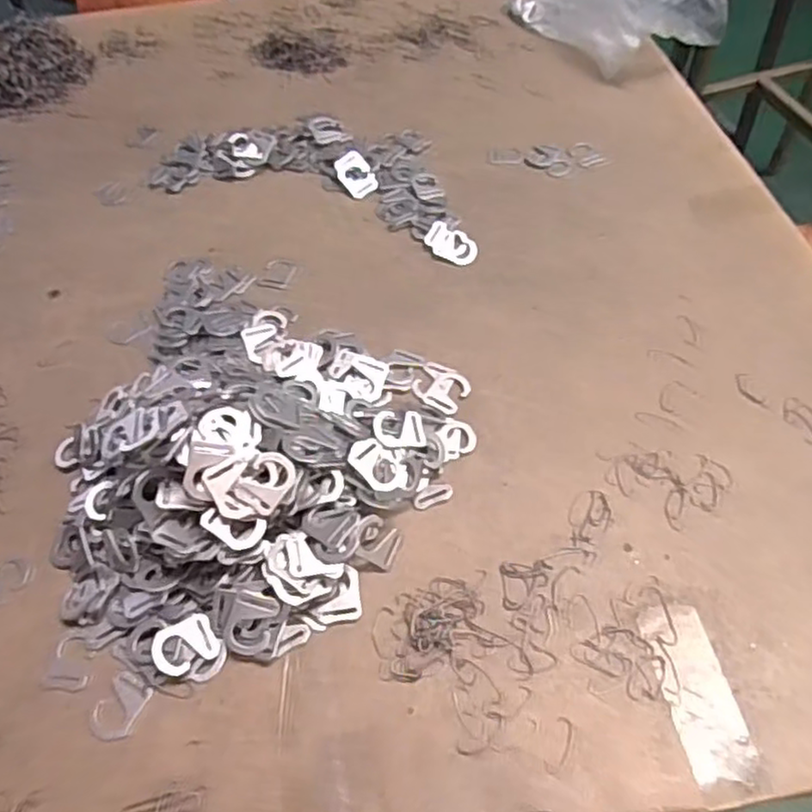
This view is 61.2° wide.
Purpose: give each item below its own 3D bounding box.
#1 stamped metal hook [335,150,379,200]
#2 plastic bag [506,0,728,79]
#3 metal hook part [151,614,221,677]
[{"bbox_3d":[-0.060,-0.278,0.822,0.040,0.007,0.059,-32,81,-13],"label":"stamped metal hook"},{"bbox_3d":[0.282,-0.544,0.953,0.312,0.090,0.160,27,59,36],"label":"plastic bag"},{"bbox_3d":[-0.164,0.178,0.508,0.045,0.004,0.035,-23,71,-33],"label":"metal hook part"}]

